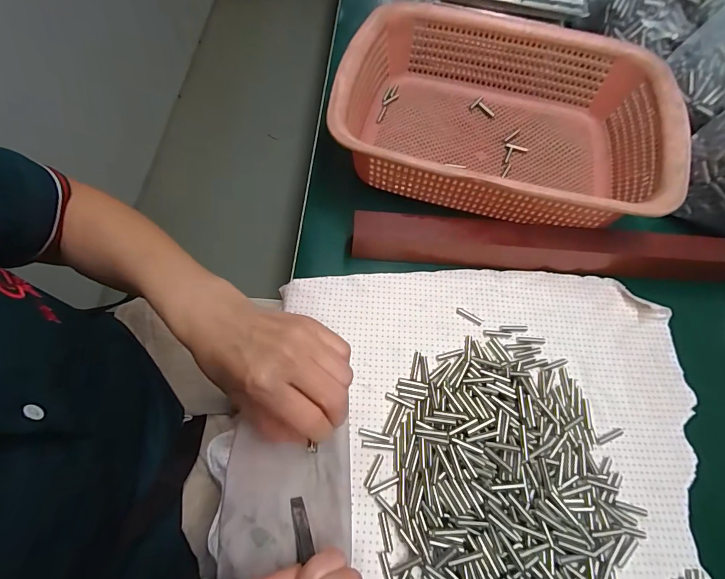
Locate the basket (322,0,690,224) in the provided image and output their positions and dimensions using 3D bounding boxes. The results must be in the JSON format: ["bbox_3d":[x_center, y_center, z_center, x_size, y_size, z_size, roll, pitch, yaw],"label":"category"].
[{"bbox_3d":[0.131,-0.169,0.381,0.297,0.086,0.231,14,66,4],"label":"basket"}]

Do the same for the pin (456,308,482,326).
[{"bbox_3d":[0.092,0.023,0.325,0.023,0.004,0.006,30,68,11],"label":"pin"}]

